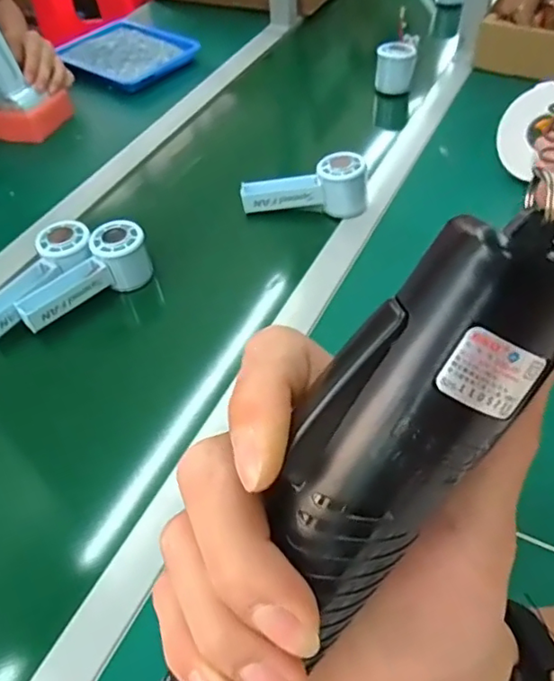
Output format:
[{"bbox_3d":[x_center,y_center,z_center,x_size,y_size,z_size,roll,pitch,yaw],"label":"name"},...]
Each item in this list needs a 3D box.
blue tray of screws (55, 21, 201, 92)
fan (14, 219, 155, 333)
[{"bbox_3d":[-0.270,-0.497,1.009,0.222,0.023,0.178,30,58,26],"label":"blue tray of screws"},{"bbox_3d":[-0.208,-0.068,0.624,0.149,0.060,0.046,-35,56,-23],"label":"fan"}]

